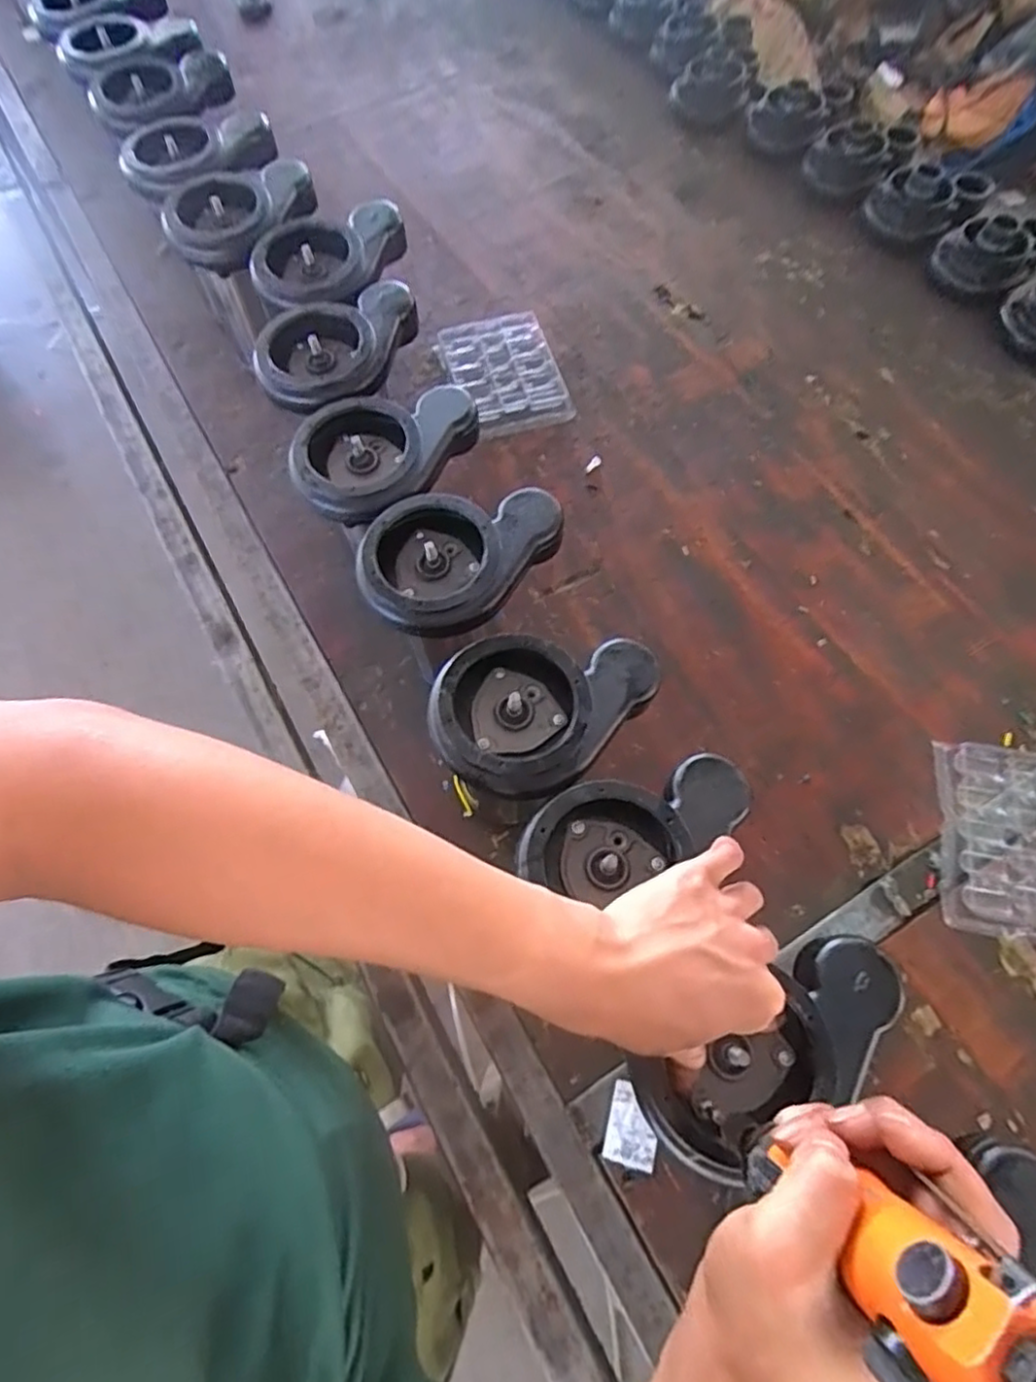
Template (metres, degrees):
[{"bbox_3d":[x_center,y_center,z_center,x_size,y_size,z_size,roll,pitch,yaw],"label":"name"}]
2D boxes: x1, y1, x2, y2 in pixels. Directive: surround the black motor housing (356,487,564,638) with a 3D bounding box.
[{"bbox_3d":[-0.049,-0.117,0.534,0.123,0.035,0.164,36,71,15],"label":"black motor housing"}]

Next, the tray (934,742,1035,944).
[{"bbox_3d":[0.457,0.136,0.597,0.144,0.018,0.170,11,67,6],"label":"tray"}]

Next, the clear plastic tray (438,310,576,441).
[{"bbox_3d":[-0.014,-0.401,0.831,0.128,0.027,0.178,-18,67,-7],"label":"clear plastic tray"}]

